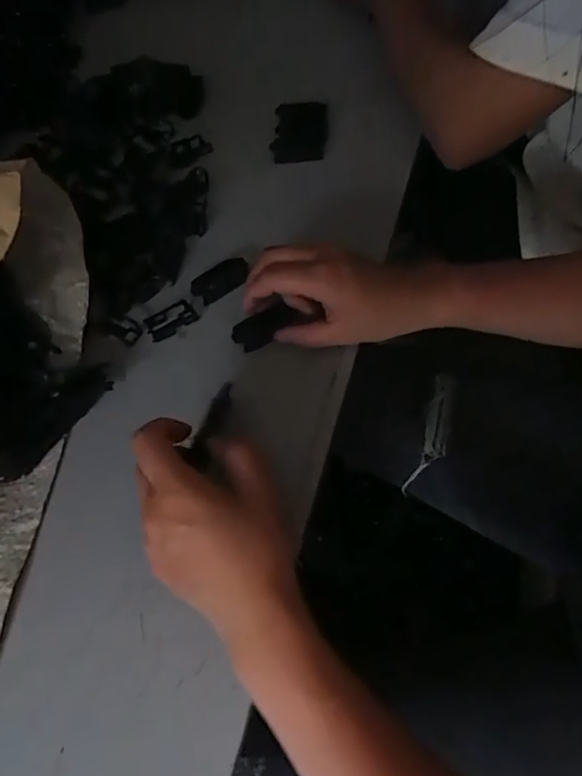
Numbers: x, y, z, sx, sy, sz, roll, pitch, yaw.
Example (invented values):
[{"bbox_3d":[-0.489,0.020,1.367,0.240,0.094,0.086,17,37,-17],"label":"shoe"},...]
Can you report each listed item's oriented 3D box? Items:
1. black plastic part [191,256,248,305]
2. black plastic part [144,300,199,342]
[{"bbox_3d":[-0.057,-0.087,0.436,0.048,0.013,0.023,-31,64,-12],"label":"black plastic part"},{"bbox_3d":[-0.096,-0.055,0.428,0.039,0.007,0.027,-32,68,-16],"label":"black plastic part"}]

